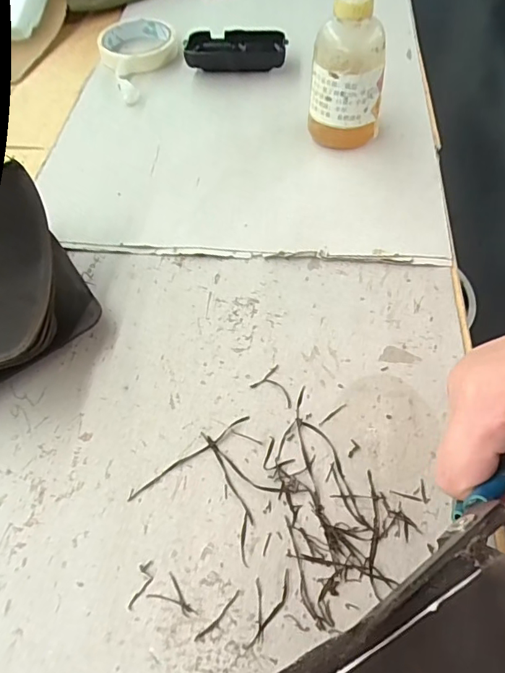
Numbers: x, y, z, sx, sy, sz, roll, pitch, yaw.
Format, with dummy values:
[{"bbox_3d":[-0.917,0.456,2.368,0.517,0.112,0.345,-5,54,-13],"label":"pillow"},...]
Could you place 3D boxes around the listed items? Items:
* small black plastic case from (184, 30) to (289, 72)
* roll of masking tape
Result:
[{"bbox_3d":[-0.018,-0.315,0.534,0.106,0.020,0.054,2,57,4],"label":"small black plastic case"},{"bbox_3d":[-0.132,-0.336,0.560,0.084,0.017,0.089,-1,57,2],"label":"roll of masking tape"}]

